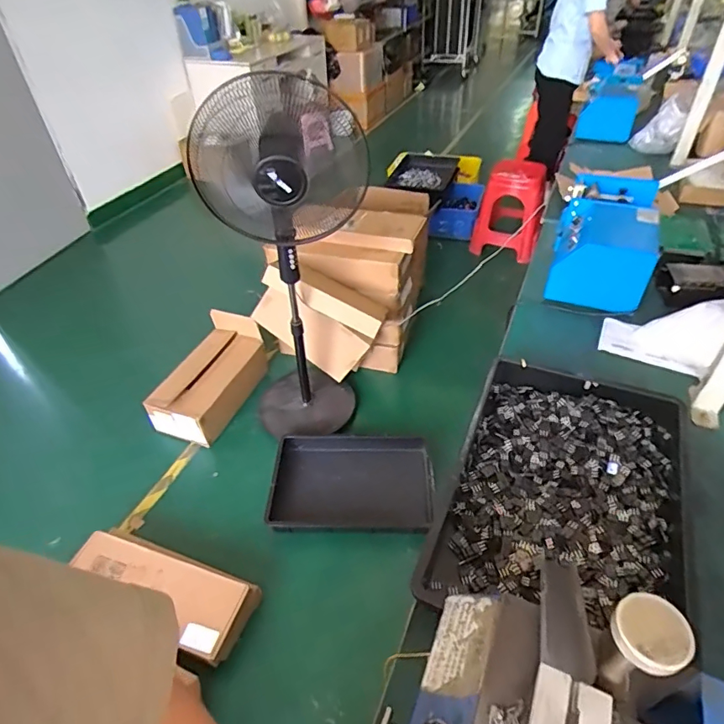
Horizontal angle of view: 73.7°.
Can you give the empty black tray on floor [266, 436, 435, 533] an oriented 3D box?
[{"bbox_3d":[-0.037,0.406,1.643,0.537,0.067,0.389,2,42,5],"label":"empty black tray on floor"}]

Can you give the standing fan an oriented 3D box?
[{"bbox_3d":[-0.248,-0.243,1.537,0.340,1.171,0.396,-11,42,-9],"label":"standing fan"}]

